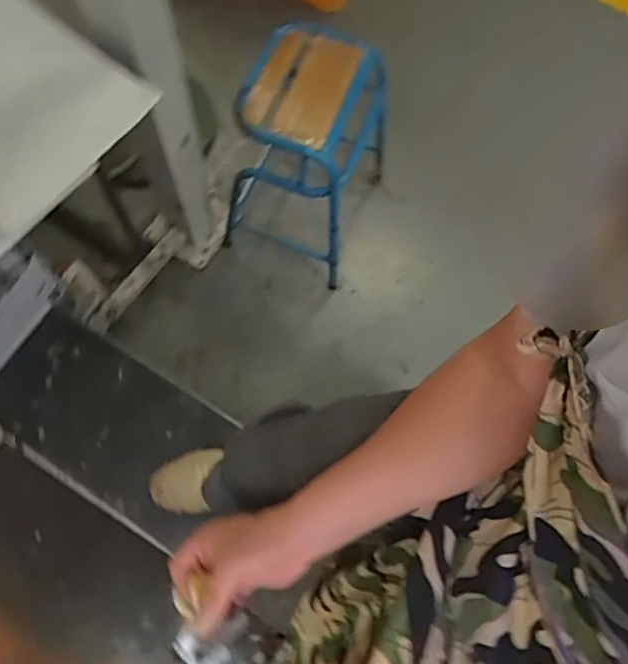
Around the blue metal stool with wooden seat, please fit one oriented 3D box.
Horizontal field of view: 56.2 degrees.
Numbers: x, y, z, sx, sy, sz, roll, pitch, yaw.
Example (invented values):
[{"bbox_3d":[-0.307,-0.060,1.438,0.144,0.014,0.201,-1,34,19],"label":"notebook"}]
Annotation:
[{"bbox_3d":[-0.021,-0.412,1.349,0.290,0.505,0.363,18,70,5],"label":"blue metal stool with wooden seat"}]

